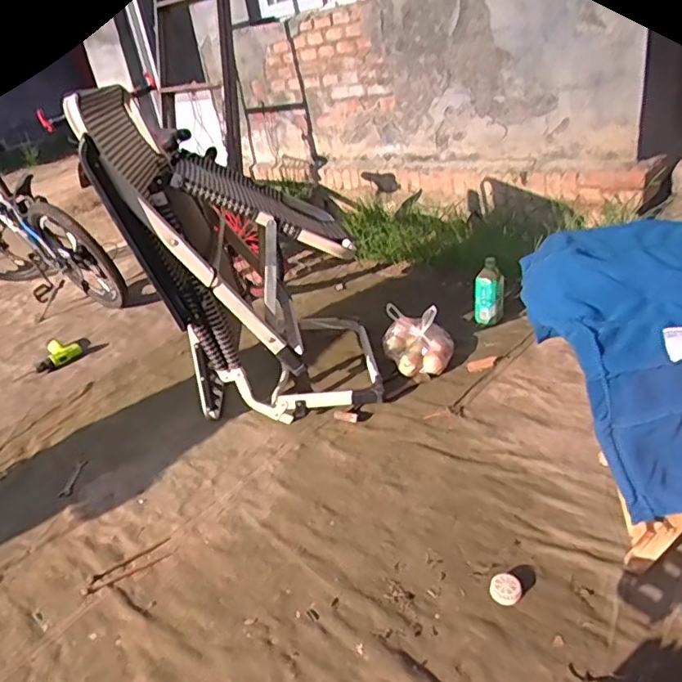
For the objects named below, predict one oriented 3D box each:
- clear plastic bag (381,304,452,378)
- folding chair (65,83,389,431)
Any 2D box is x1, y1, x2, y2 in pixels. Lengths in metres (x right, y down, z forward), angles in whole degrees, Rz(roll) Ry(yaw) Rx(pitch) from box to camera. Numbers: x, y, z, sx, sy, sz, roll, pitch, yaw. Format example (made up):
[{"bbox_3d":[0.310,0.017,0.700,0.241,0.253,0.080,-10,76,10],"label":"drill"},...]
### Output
[{"bbox_3d":[0.218,-0.003,1.677,0.207,0.162,0.178,-2,29,12],"label":"clear plastic bag"},{"bbox_3d":[-0.263,-0.239,1.576,0.640,0.812,0.558,-11,29,-3],"label":"folding chair"}]

